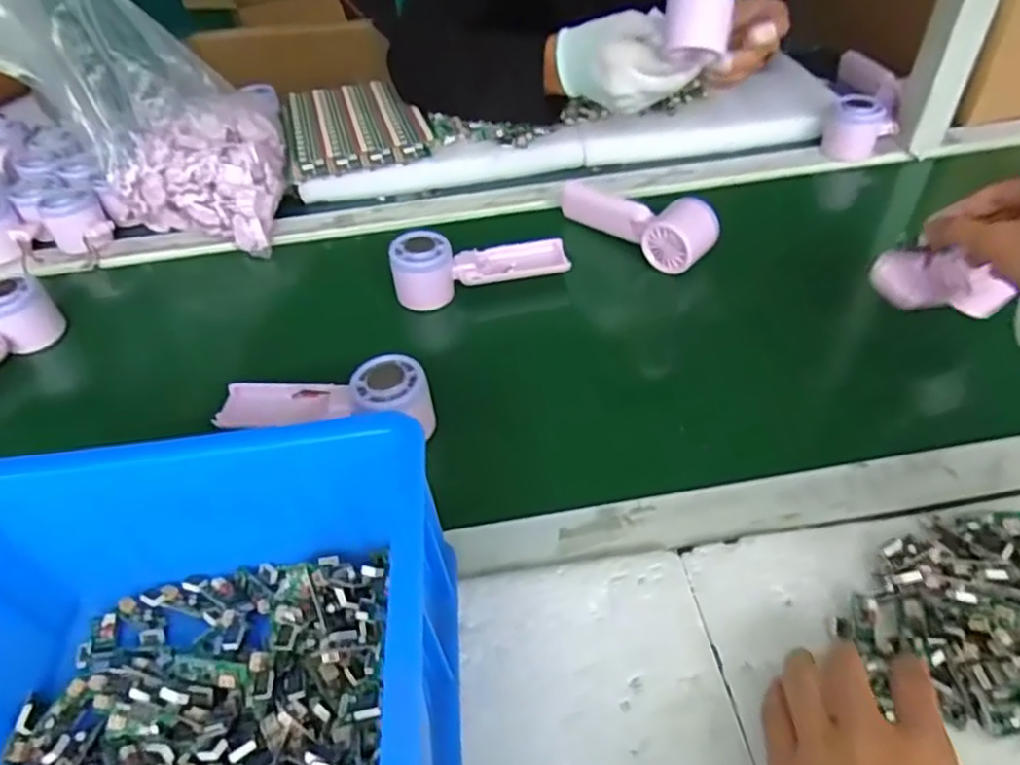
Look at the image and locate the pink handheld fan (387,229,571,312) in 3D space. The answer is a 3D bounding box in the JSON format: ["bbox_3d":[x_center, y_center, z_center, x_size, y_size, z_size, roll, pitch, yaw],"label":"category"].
[{"bbox_3d":[-0.028,-0.113,0.648,0.164,0.068,0.048,-11,46,-6],"label":"pink handheld fan"}]

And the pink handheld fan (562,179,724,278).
[{"bbox_3d":[0.127,-0.168,0.684,0.051,0.061,0.168,-34,53,-26],"label":"pink handheld fan"}]

